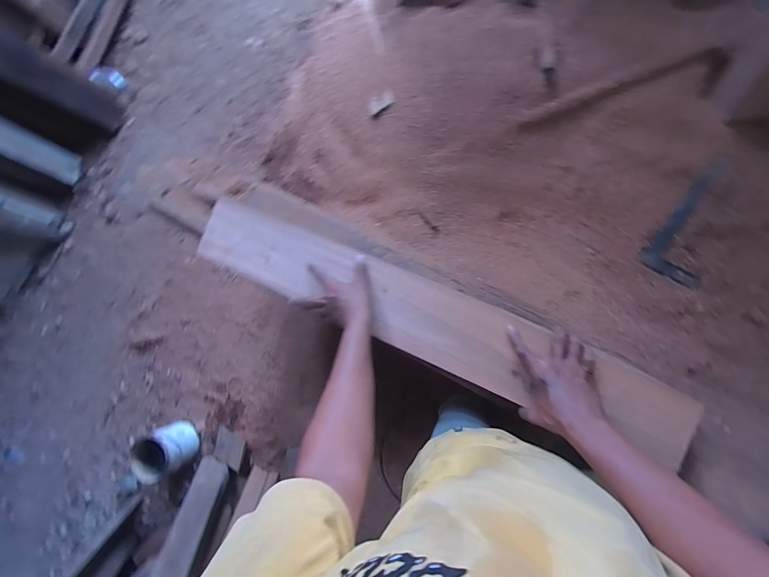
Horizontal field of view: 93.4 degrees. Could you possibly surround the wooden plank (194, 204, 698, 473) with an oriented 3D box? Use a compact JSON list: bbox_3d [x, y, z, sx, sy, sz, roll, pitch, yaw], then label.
[{"bbox_3d":[0.043,0.052,0.678,0.940,0.034,0.137,25,93,13],"label":"wooden plank"}]

